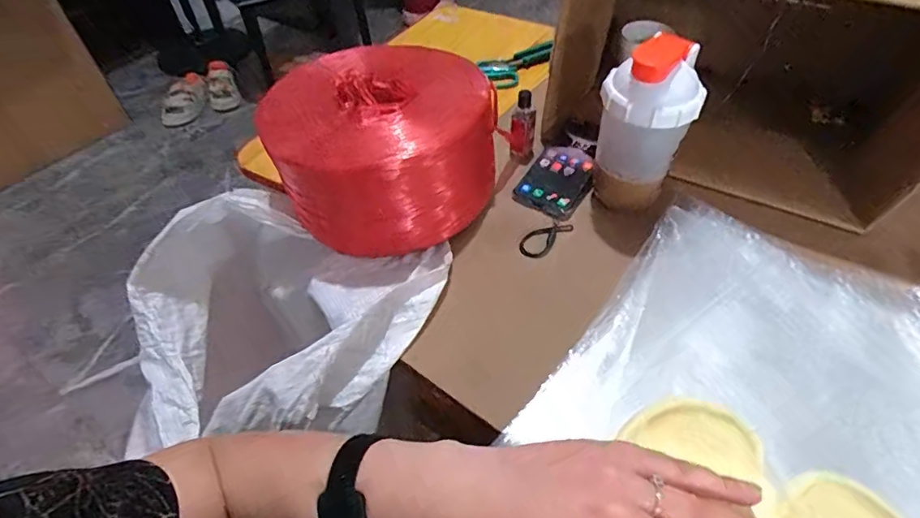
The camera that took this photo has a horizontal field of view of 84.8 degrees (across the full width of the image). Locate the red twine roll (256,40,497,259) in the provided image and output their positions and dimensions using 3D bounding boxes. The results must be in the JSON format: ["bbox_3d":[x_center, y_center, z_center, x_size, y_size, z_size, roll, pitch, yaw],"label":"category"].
[{"bbox_3d":[-0.068,-0.142,0.607,0.216,0.137,0.251,-1,49,2],"label":"red twine roll"}]

